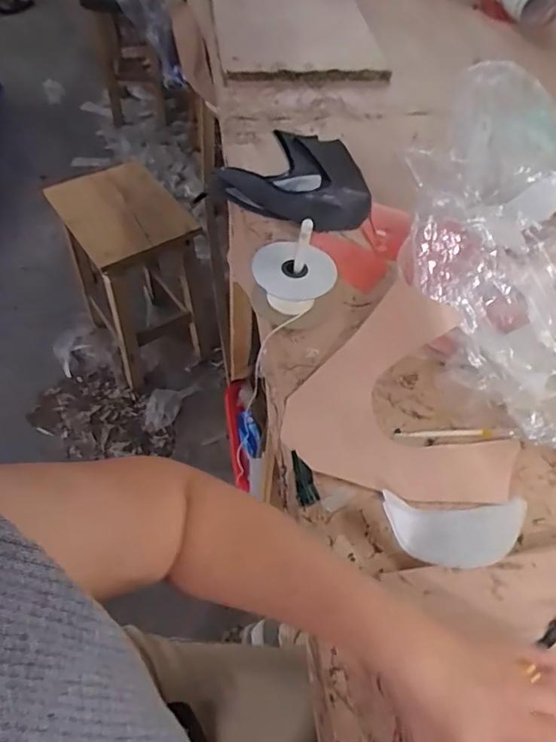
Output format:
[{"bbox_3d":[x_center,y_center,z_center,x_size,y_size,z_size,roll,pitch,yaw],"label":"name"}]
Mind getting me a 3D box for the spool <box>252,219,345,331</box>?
[{"bbox_3d":[0.022,-0.105,0.603,0.099,0.098,0.078,8,52,4],"label":"spool"}]

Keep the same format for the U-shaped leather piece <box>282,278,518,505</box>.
[{"bbox_3d":[0.112,0.037,0.497,0.159,0.111,0.197,-33,61,-25],"label":"U-shaped leather piece"}]

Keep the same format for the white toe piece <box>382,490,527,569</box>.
[{"bbox_3d":[0.158,0.138,0.474,0.127,0.024,0.066,1,52,-2],"label":"white toe piece"}]

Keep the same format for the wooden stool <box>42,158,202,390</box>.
[{"bbox_3d":[-0.347,-0.234,1.365,0.240,0.435,0.308,-25,58,-21],"label":"wooden stool"}]

